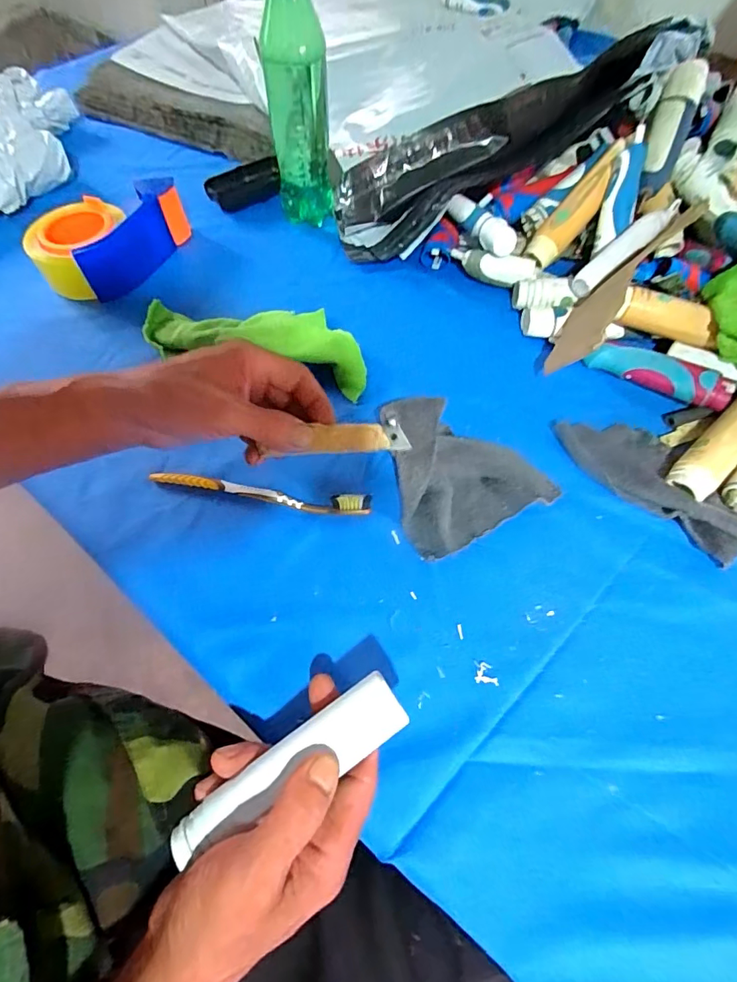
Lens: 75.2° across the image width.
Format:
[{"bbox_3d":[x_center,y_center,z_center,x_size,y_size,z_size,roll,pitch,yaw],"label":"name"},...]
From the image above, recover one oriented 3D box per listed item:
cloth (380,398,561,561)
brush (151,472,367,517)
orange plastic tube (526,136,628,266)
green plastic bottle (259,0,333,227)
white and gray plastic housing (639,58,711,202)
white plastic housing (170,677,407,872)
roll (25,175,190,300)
[{"bbox_3d":[0.071,-0.023,0.389,0.119,0.022,0.120,-24,87,-15],"label":"cloth"},{"bbox_3d":[-0.088,0.002,0.386,0.180,0.012,0.016,8,60,3],"label":"brush"},{"bbox_3d":[0.218,-0.301,0.503,0.039,0.021,0.143,38,94,19],"label":"orange plastic tube"},{"bbox_3d":[-0.073,-0.402,0.486,0.061,0.231,0.051,-8,60,-6],"label":"green plastic bottle"},{"bbox_3d":[0.305,-0.368,0.483,0.037,0.027,0.134,19,88,11],"label":"white and gray plastic housing"},{"bbox_3d":[-0.044,0.153,0.265,0.138,0.015,0.032,-29,65,-11],"label":"white plastic housing"},{"bbox_3d":[-0.274,-0.268,0.519,0.164,0.058,0.095,-25,64,-13],"label":"roll"}]

